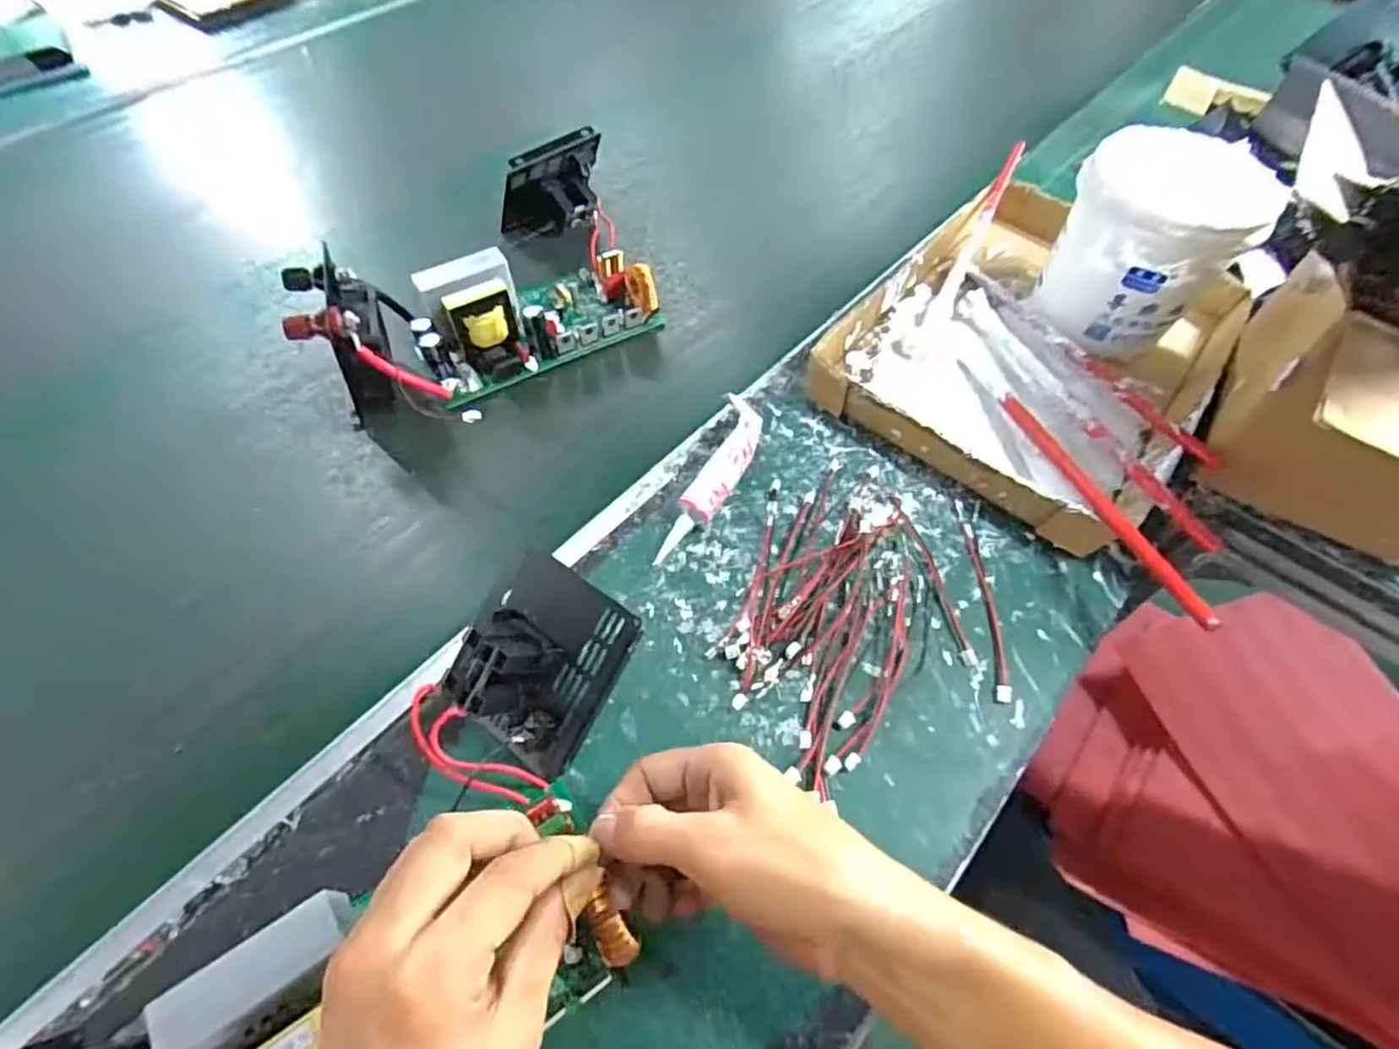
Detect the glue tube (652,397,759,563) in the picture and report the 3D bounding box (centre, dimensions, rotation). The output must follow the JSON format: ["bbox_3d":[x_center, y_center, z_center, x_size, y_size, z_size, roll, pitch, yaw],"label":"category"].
[{"bbox_3d":[0.011,-0.027,0.435,0.029,0.034,0.122,20,59,11],"label":"glue tube"}]

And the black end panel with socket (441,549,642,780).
[{"bbox_3d":[-0.085,0.067,0.346,0.089,0.045,0.098,33,104,24],"label":"black end panel with socket"}]

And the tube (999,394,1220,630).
[{"bbox_3d":[0.243,-0.018,0.413,0.011,0.013,0.200,-8,45,-7],"label":"tube"}]

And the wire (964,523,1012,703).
[{"bbox_3d":[0.176,0.049,0.407,0.010,0.004,0.119,3,57,1],"label":"wire"}]

